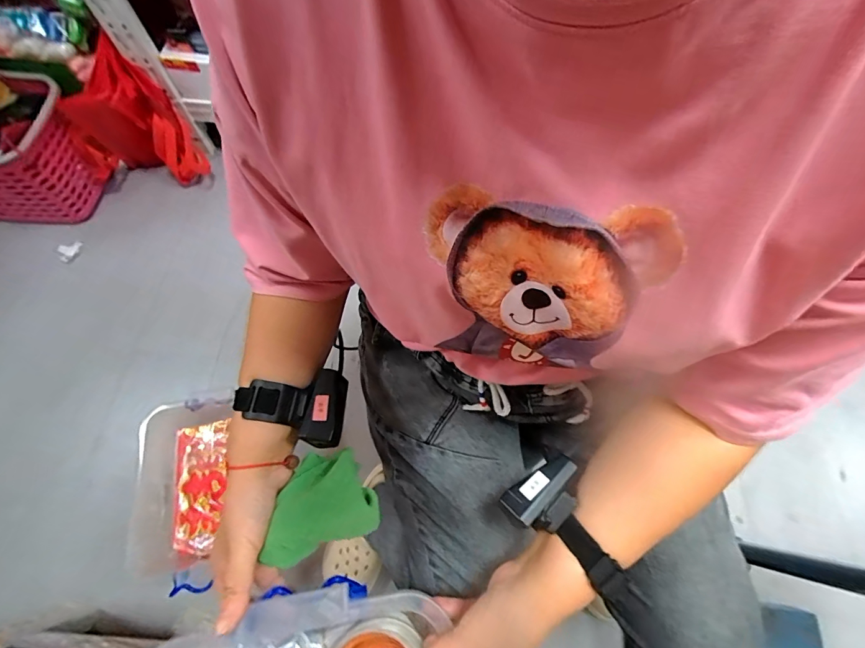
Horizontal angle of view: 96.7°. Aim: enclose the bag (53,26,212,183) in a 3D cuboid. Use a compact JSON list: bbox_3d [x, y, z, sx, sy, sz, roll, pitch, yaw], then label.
[{"bbox_3d":[-0.766,-0.485,0.965,0.242,0.306,0.206,-42,74,-18],"label":"bag"}]

